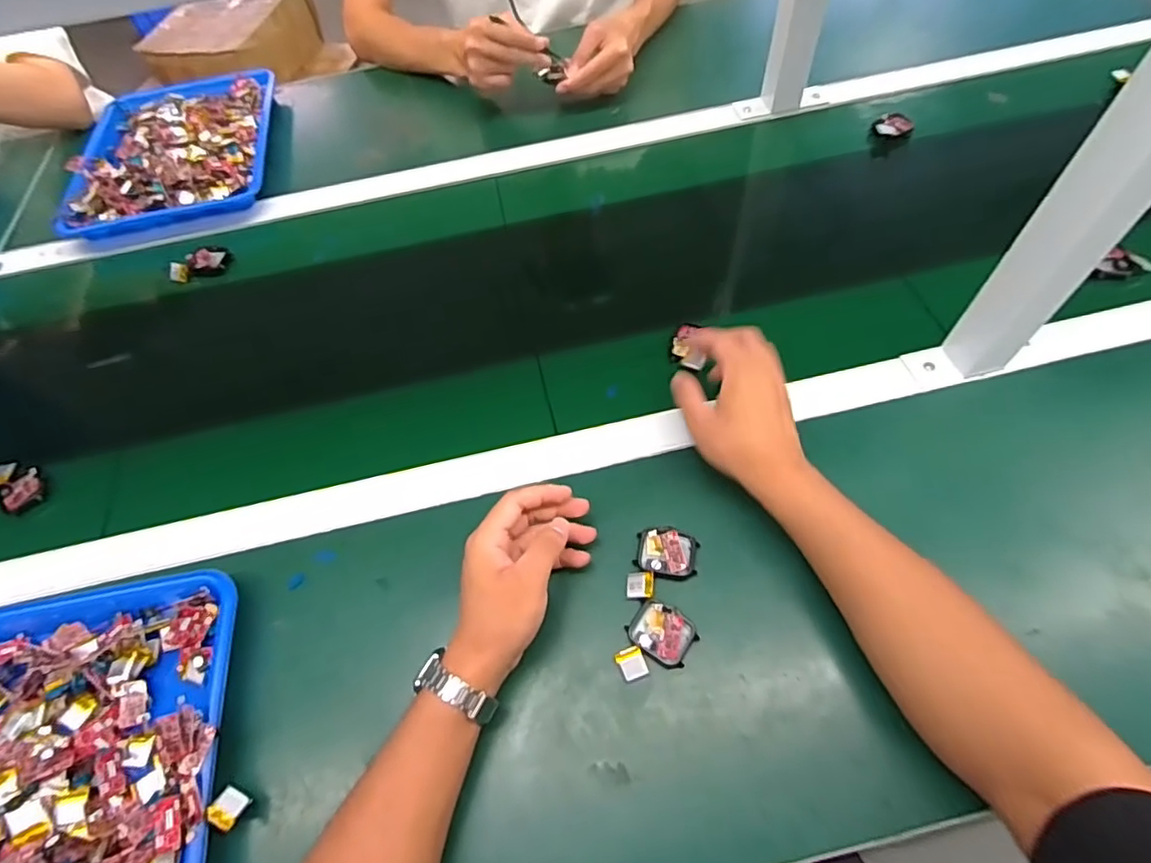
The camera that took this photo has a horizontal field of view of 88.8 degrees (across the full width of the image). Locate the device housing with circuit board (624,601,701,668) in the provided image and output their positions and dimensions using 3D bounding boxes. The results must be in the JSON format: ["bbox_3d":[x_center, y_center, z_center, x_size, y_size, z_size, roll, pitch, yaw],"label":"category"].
[{"bbox_3d":[0.064,0.147,0.434,0.047,0.009,0.039,28,65,20],"label":"device housing with circuit board"}]

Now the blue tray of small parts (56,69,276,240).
[{"bbox_3d":[-0.536,-0.391,0.792,0.236,0.027,0.322,-13,59,-3],"label":"blue tray of small parts"}]

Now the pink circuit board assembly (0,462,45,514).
[{"bbox_3d":[-0.519,0.048,0.543,0.053,0.022,0.034,38,69,24],"label":"pink circuit board assembly"}]

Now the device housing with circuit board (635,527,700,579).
[{"bbox_3d":[0.072,0.094,0.463,0.047,0.013,0.038,9,60,10],"label":"device housing with circuit board"}]

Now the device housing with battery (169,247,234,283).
[{"bbox_3d":[-0.438,-0.196,0.686,0.067,0.019,0.031,-16,59,-5],"label":"device housing with battery"}]

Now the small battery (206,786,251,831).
[{"bbox_3d":[-0.228,0.247,0.387,0.020,0.025,0.006,40,108,-2],"label":"small battery"}]

